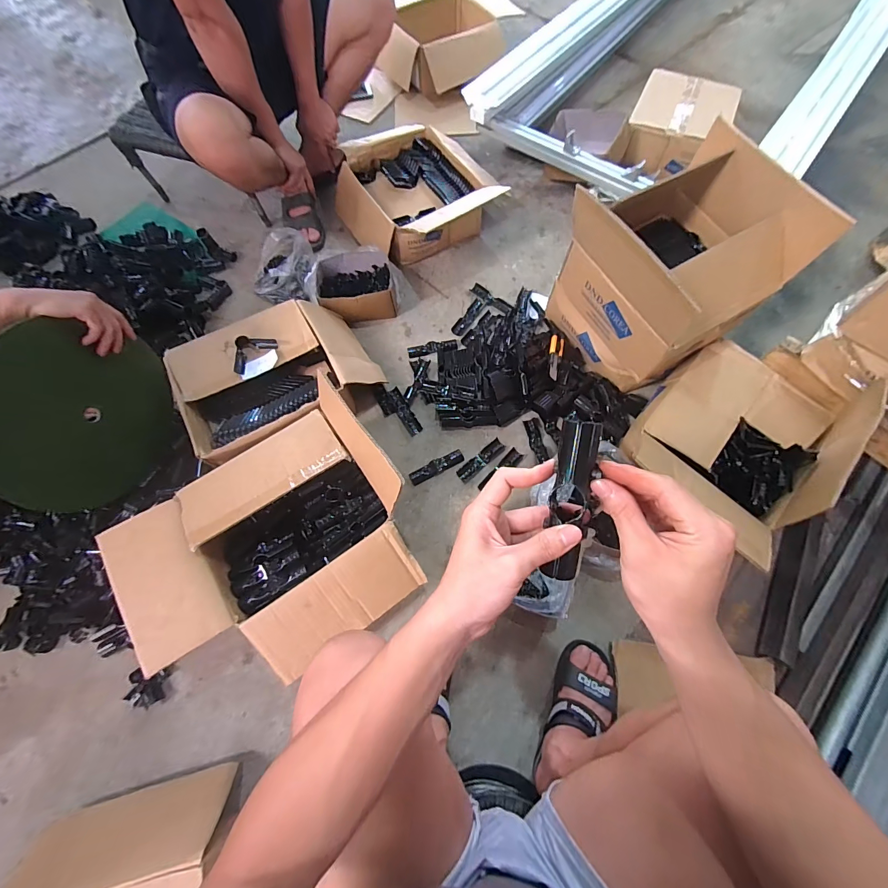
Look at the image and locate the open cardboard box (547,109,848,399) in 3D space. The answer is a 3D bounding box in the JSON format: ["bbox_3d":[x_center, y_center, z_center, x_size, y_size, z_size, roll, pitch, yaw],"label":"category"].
[{"bbox_3d":[0.444,-0.344,0.789,0.311,0.356,0.322,-29,71,-8],"label":"open cardboard box"}]

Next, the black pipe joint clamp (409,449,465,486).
[{"bbox_3d":[-0.015,0.052,0.858,0.133,0.019,0.033,-27,71,-10],"label":"black pipe joint clamp"}]

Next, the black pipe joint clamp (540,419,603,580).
[{"bbox_3d":[0.109,0.045,0.313,0.040,0.031,0.130,5,100,4],"label":"black pipe joint clamp"}]

